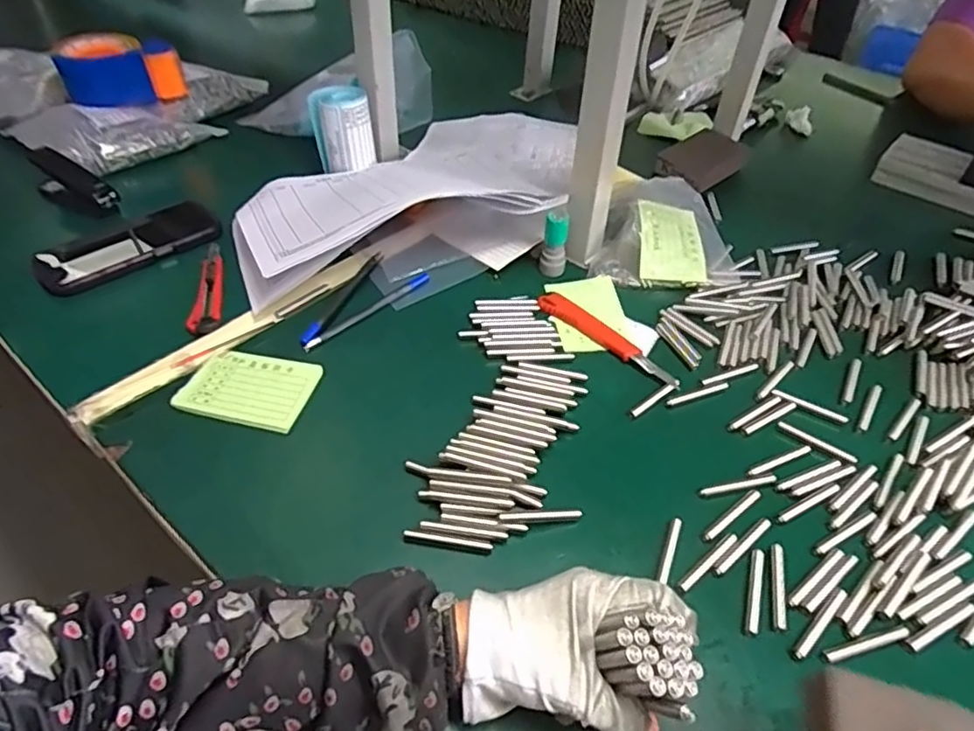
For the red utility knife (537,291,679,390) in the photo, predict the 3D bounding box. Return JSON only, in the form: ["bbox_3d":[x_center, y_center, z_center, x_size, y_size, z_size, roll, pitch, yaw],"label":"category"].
[{"bbox_3d":[0.107,-0.025,0.550,0.147,0.007,0.025,36,54,29],"label":"red utility knife"}]

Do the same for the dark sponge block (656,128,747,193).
[{"bbox_3d":[0.267,-0.254,0.769,0.115,0.028,0.066,-32,54,-30],"label":"dark sponge block"}]

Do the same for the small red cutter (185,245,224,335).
[{"bbox_3d":[-0.257,-0.079,0.578,0.024,0.010,0.134,-6,46,-9],"label":"small red cutter"}]

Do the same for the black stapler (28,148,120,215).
[{"bbox_3d":[-0.457,-0.201,0.686,0.124,0.036,0.035,29,50,24],"label":"black stapler"}]

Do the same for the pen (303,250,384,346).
[{"bbox_3d":[-0.132,-0.066,0.578,0.010,0.007,0.141,16,47,12],"label":"pen"}]

